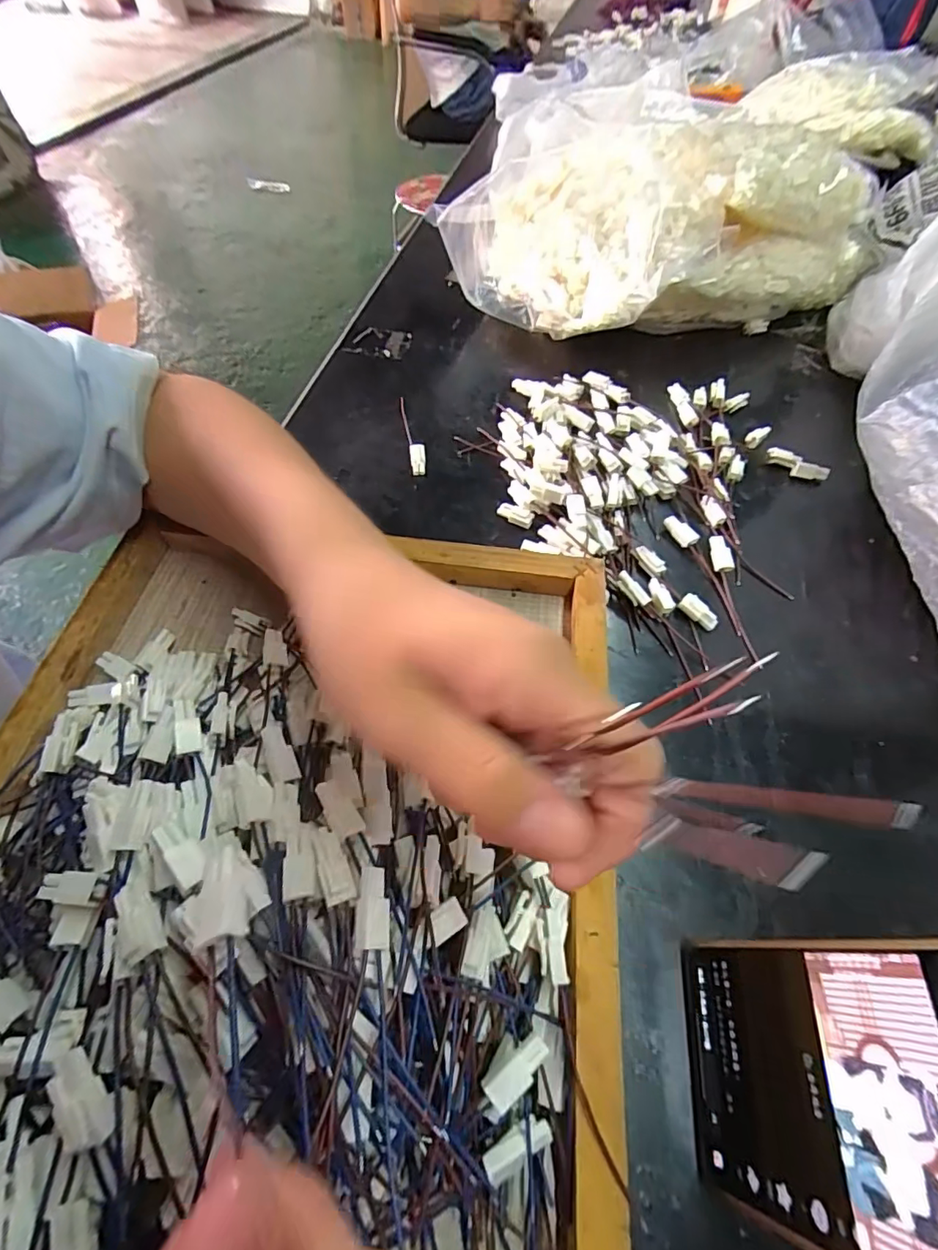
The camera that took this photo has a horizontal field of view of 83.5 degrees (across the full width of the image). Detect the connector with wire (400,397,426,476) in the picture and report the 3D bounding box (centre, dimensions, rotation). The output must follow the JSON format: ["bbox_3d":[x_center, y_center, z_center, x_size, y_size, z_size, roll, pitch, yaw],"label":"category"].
[{"bbox_3d":[-0.045,-0.154,0.417,0.011,0.011,0.089,-8,58,-9],"label":"connector with wire"}]

